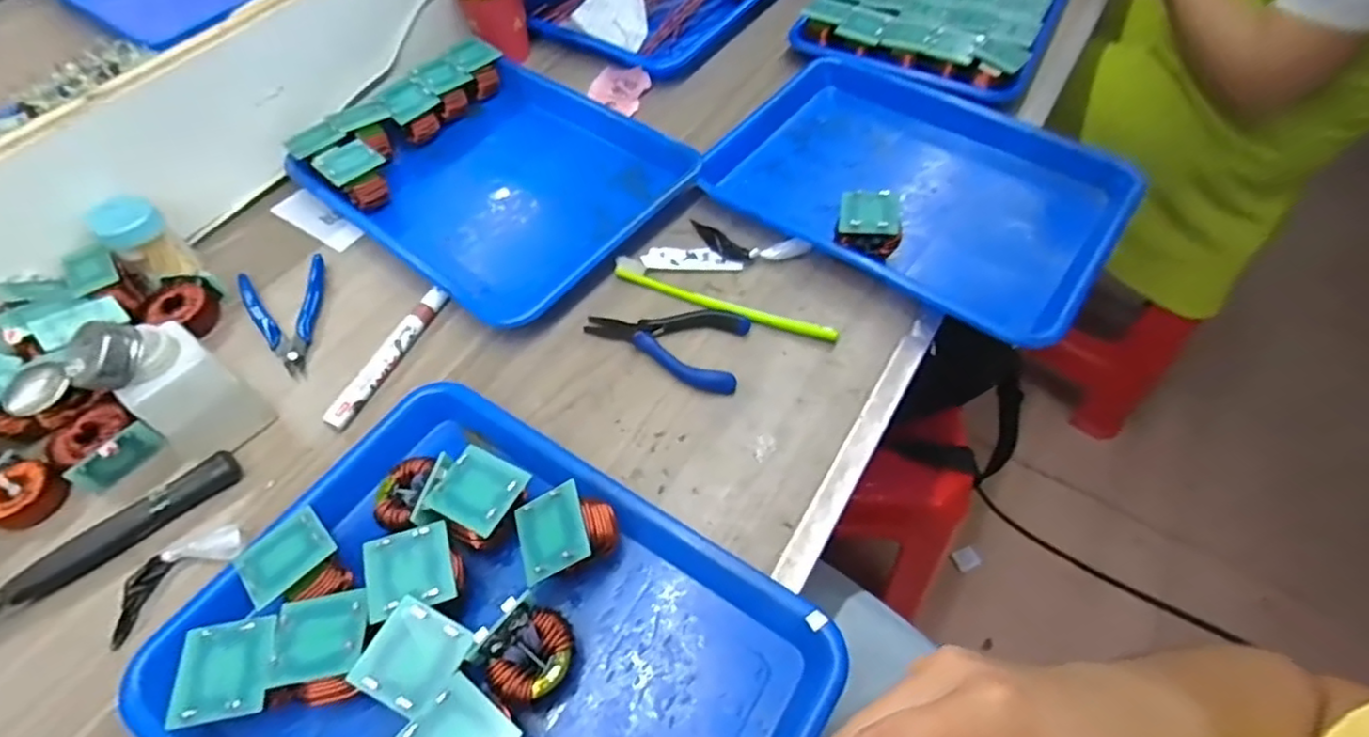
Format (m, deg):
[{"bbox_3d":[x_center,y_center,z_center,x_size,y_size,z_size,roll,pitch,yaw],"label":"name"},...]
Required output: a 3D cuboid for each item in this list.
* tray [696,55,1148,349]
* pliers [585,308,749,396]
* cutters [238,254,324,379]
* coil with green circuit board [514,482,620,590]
[{"bbox_3d":[0.204,-0.165,0.579,0.335,0.061,0.261,33,55,21],"label":"tray"},{"bbox_3d":[-0.015,-0.023,0.487,0.121,0.013,0.067,13,57,10],"label":"pliers"},{"bbox_3d":[-0.322,-0.042,0.510,0.061,0.017,0.114,-16,57,-9],"label":"cutters"},{"bbox_3d":[-0.067,0.098,0.376,0.052,0.039,0.048,-28,57,13],"label":"coil with green circuit board"}]

